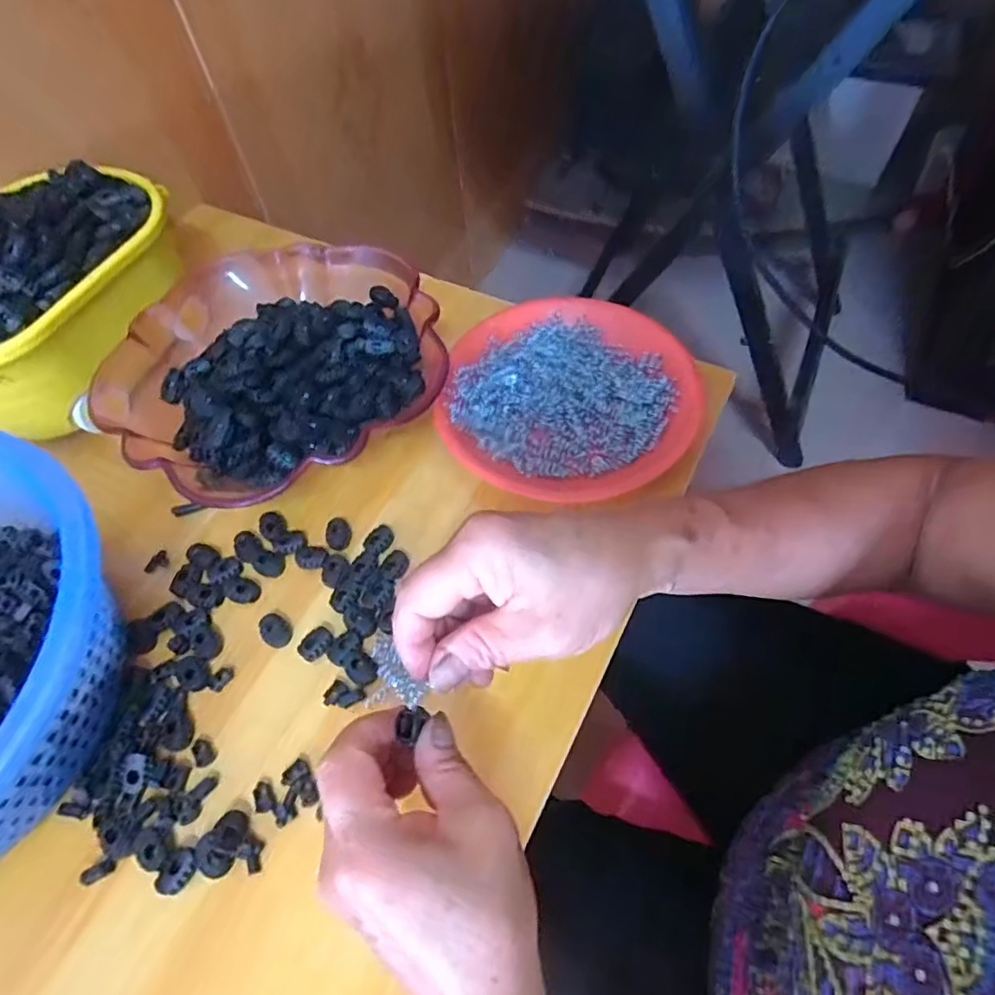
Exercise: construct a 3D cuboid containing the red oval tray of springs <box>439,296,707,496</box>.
[{"bbox_3d":[0.053,-0.078,0.448,0.186,0.024,0.183,4,59,6],"label":"red oval tray of springs"}]

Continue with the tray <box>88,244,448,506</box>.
[{"bbox_3d":[-0.175,-0.109,0.465,0.260,0.051,0.261,-26,60,-11],"label":"tray"}]

